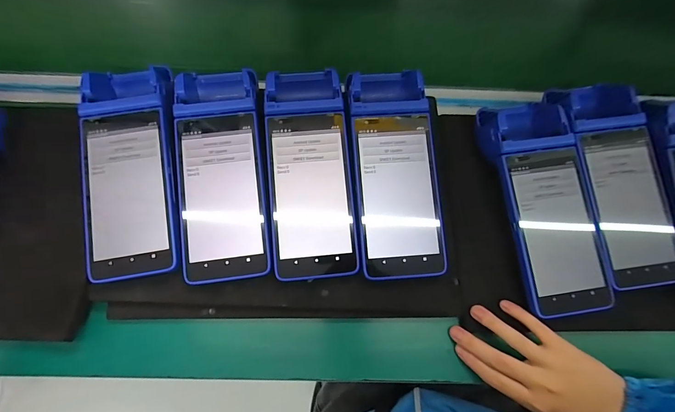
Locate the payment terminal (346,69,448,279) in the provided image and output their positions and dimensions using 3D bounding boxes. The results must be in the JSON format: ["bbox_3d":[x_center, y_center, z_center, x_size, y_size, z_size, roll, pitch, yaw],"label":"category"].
[{"bbox_3d":[0.056,-0.043,0.328,0.079,0.054,0.222,-5,72,-4],"label":"payment terminal"}]

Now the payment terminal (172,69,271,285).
[{"bbox_3d":[-0.115,-0.043,0.317,0.081,0.043,0.223,-6,72,-4],"label":"payment terminal"}]

